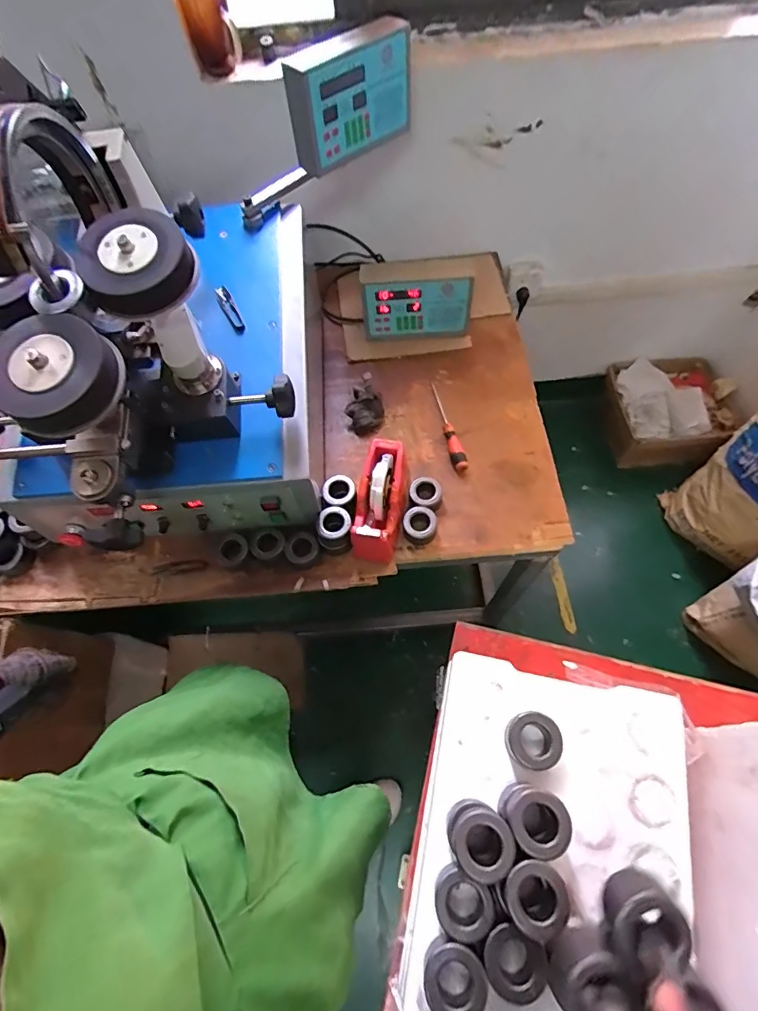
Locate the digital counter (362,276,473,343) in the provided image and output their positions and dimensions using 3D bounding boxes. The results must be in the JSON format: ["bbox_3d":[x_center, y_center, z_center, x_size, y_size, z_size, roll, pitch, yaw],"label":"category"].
[{"bbox_3d":[0.080,-0.420,1.012,0.228,0.139,0.048,1,65,4],"label":"digital counter"}]

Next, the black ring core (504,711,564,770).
[{"bbox_3d":[0.185,0.280,0.567,0.060,0.038,0.061,-1,64,3],"label":"black ring core"}]

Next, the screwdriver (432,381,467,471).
[{"bbox_3d":[0.134,-0.165,0.956,0.028,0.029,0.225,-12,60,-3],"label":"screwdriver"}]

